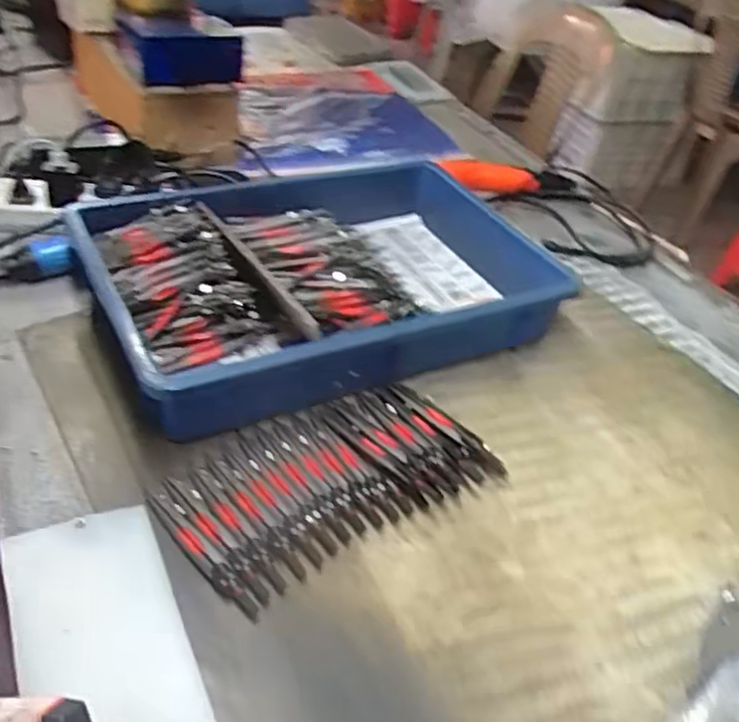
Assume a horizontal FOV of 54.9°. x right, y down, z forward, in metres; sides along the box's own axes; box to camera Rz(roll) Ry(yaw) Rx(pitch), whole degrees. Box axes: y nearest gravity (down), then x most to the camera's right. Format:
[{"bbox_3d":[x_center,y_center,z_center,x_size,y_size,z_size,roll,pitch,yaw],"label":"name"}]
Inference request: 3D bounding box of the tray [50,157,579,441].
[{"bbox_3d":[-0.034,-0.086,0.697,0.429,0.076,0.293,-14,44,-26],"label":"tray"}]

